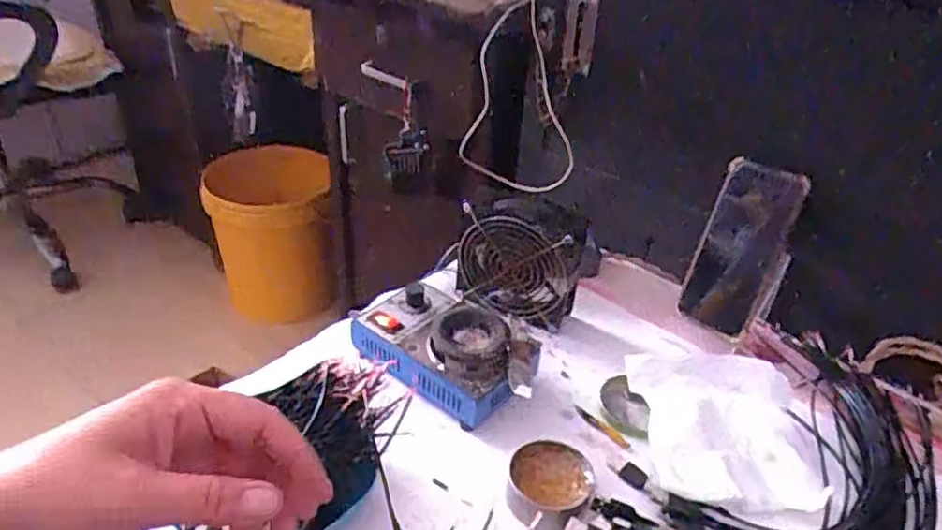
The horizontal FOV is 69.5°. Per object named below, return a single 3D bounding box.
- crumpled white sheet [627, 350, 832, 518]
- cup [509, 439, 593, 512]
[{"bbox_3d":[0.216,0.134,0.569,0.138,0.027,0.152,1,35,-3],"label":"crumpled white sheet"},{"bbox_3d":[0.062,0.163,0.519,0.058,0.023,0.056,2,35,-2],"label":"cup"}]

